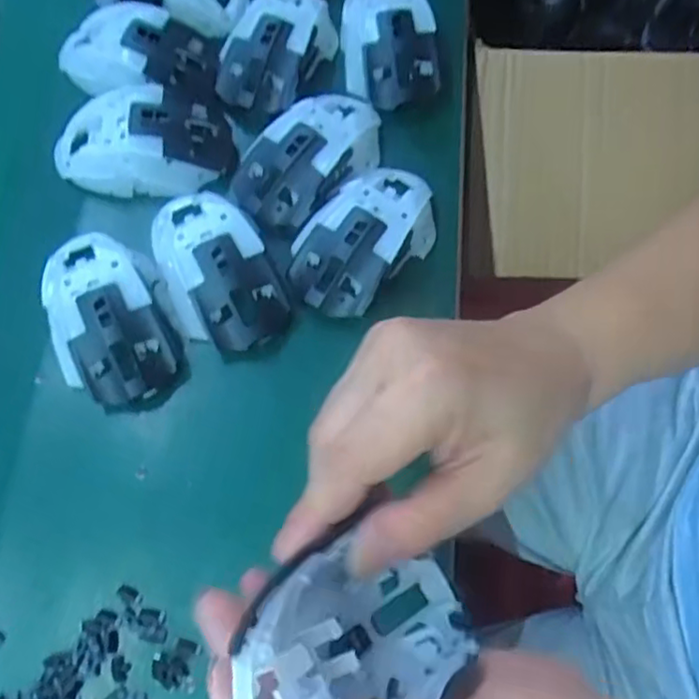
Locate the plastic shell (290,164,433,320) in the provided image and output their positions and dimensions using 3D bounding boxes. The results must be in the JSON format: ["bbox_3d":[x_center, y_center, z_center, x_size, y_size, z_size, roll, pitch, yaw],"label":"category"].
[{"bbox_3d":[0.010,-0.074,0.414,0.066,0.043,0.118,40,76,15],"label":"plastic shell"}]

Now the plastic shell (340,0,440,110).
[{"bbox_3d":[0.030,-0.227,0.473,0.069,0.034,0.117,-8,69,0],"label":"plastic shell"}]

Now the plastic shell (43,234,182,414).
[{"bbox_3d":[-0.146,-0.022,0.390,0.067,0.039,0.121,-23,70,-6],"label":"plastic shell"}]

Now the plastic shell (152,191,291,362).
[{"bbox_3d":[-0.085,-0.053,0.406,0.066,0.040,0.117,-29,71,-8],"label":"plastic shell"}]

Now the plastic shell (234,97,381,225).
[{"bbox_3d":[-0.024,-0.132,0.428,0.114,0.026,0.058,-40,73,-12],"label":"plastic shell"}]

